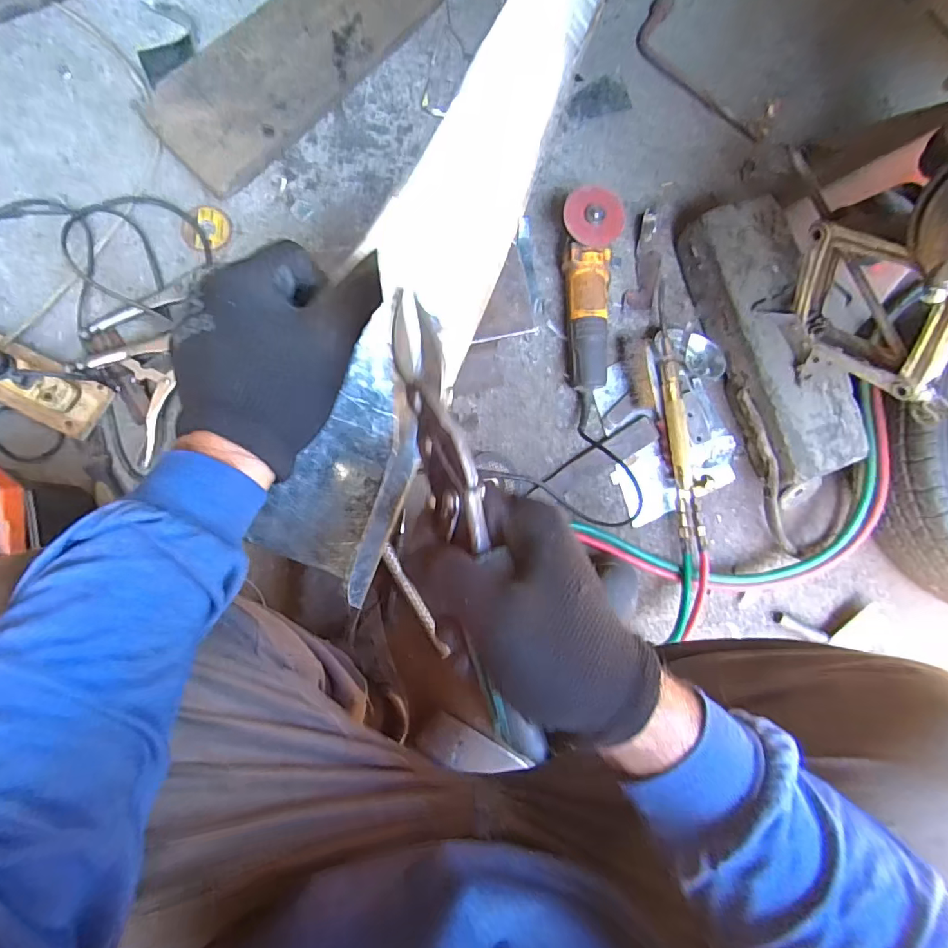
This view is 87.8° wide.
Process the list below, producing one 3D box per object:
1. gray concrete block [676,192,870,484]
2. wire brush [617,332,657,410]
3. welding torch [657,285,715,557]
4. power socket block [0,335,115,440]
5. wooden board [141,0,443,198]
[{"bbox_3d":[0.456,-0.204,0.754,0.129,0.132,0.413,-20,88,-8],"label":"gray concrete block"},{"bbox_3d":[0.255,-0.163,0.767,0.047,0.034,0.121,-4,86,-7],"label":"wire brush"},{"bbox_3d":[0.315,-0.089,0.753,0.042,0.065,0.424,-4,86,-7],"label":"welding torch"},{"bbox_3d":[-0.607,-0.124,0.665,0.206,0.049,0.088,24,83,-4],"label":"power socket block"},{"bbox_3d":[-0.256,-0.610,0.721,0.453,0.028,0.176,-41,92,-4],"label":"wooden board"}]

